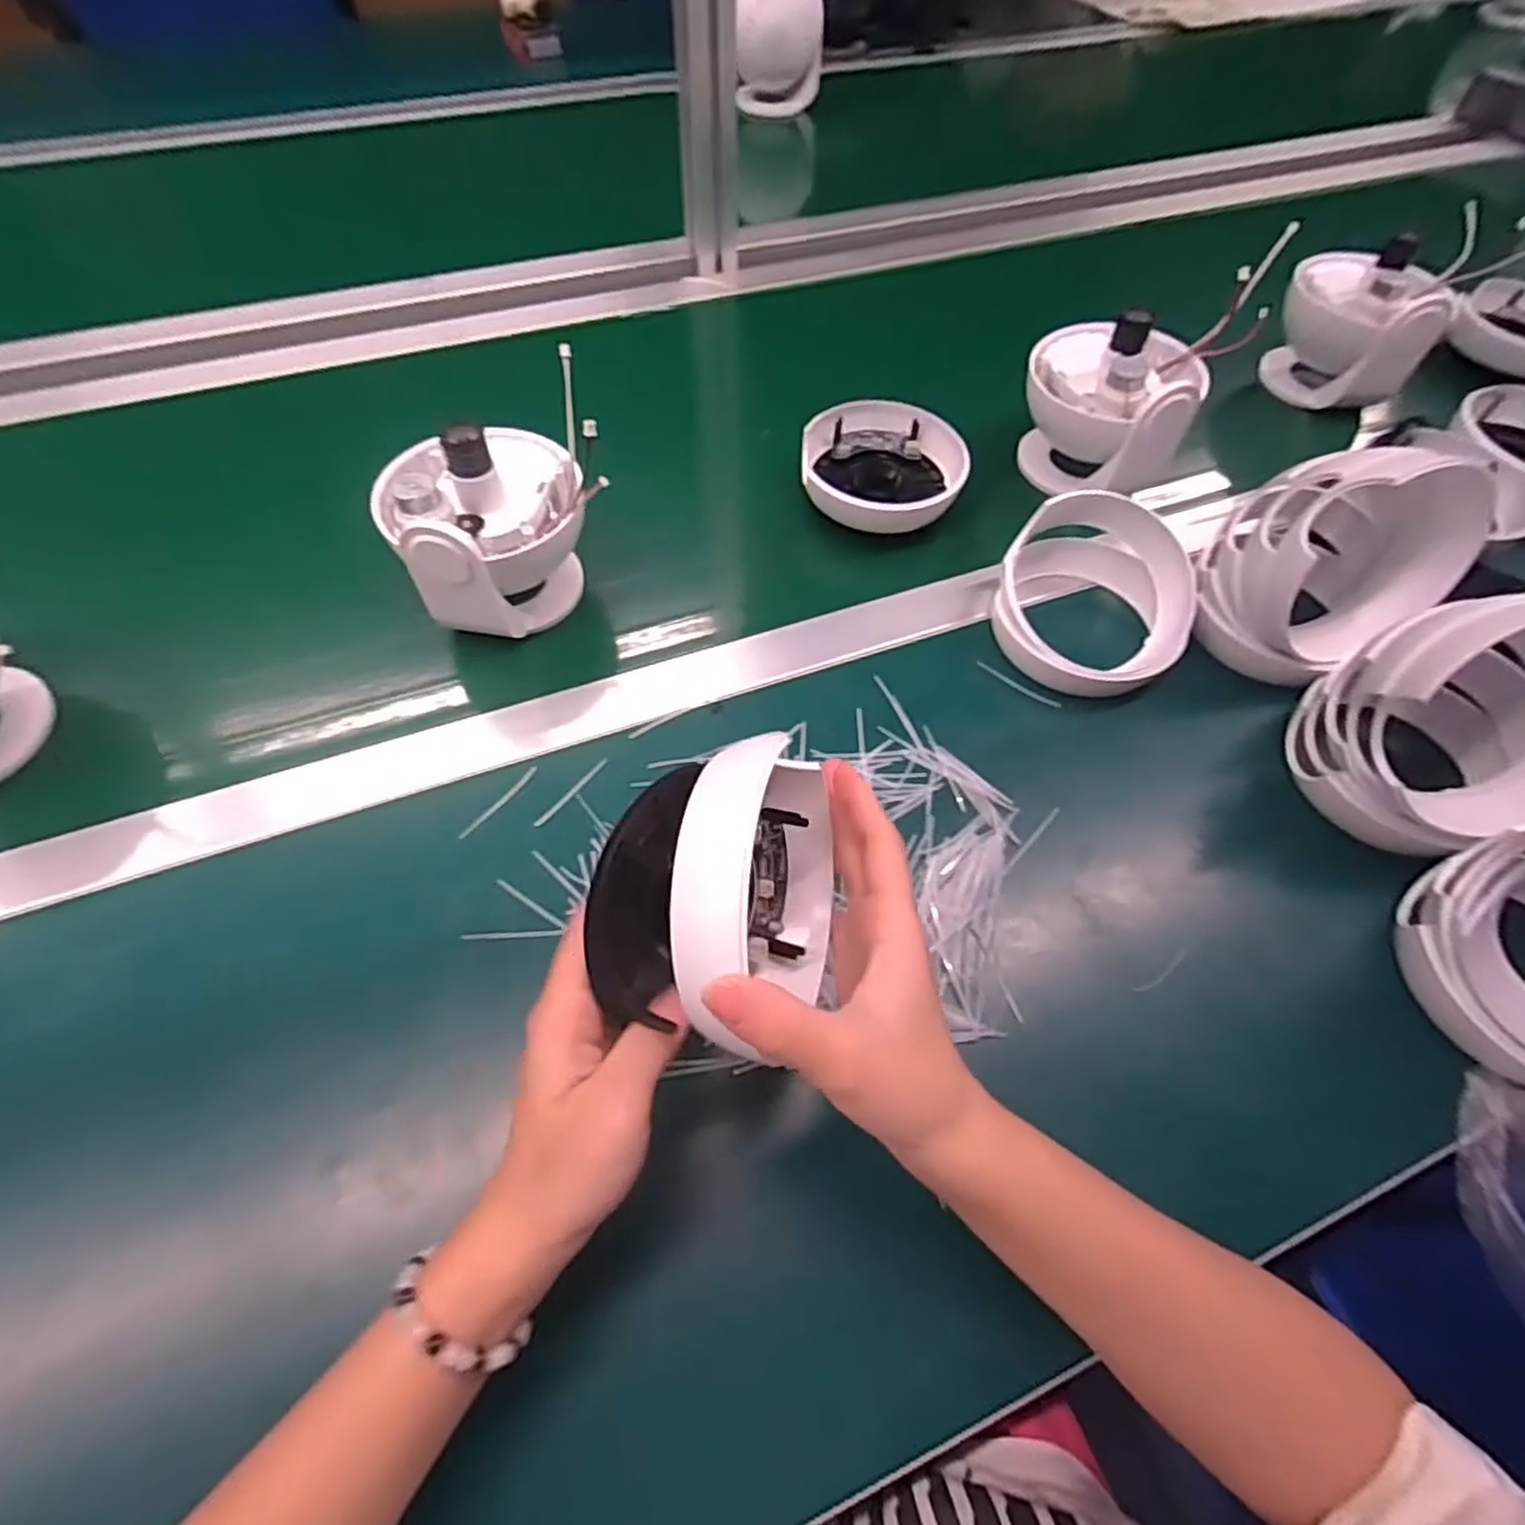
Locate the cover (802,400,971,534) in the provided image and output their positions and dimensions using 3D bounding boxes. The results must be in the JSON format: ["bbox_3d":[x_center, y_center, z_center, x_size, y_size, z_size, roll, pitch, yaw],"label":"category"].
[{"bbox_3d":[0.085,-0.207,0.531,0.113,0.049,0.100,-1,59,-3],"label":"cover"}]

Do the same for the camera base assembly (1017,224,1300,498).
[{"bbox_3d":[0.254,-0.272,0.519,0.119,0.116,0.118,37,65,18],"label":"camera base assembly"}]

